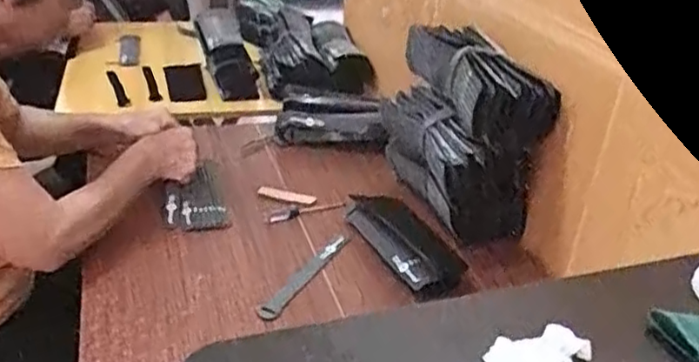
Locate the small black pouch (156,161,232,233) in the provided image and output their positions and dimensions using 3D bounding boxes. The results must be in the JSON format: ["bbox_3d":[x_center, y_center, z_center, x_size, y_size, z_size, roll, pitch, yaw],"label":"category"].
[{"bbox_3d":[-0.219,0.025,0.919,0.086,0.040,0.110,-7,32,-19],"label":"small black pouch"}]

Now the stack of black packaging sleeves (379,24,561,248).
[{"bbox_3d":[0.152,-0.066,0.893,0.139,0.242,0.205,-6,31,-18],"label":"stack of black packaging sleeves"}]

